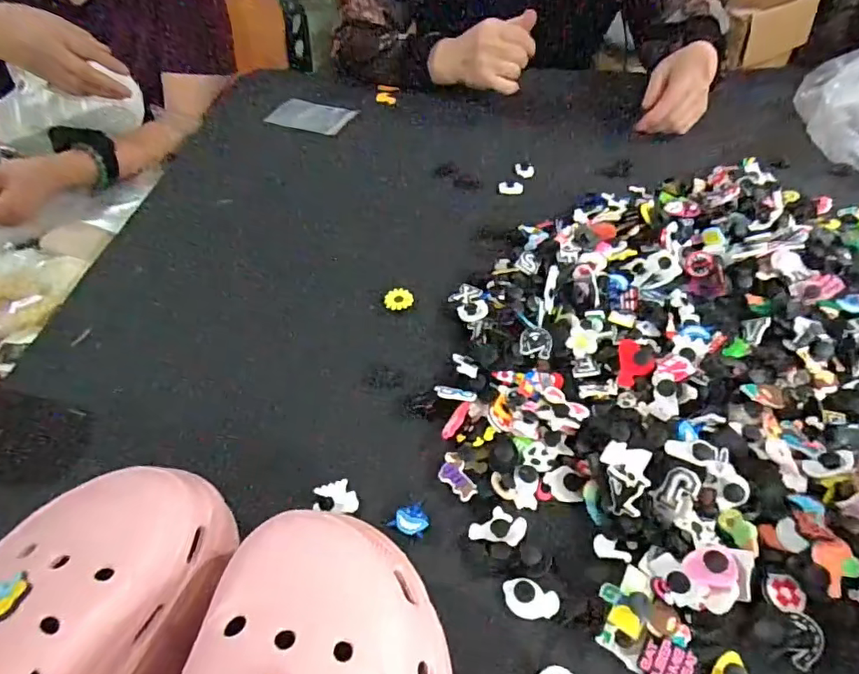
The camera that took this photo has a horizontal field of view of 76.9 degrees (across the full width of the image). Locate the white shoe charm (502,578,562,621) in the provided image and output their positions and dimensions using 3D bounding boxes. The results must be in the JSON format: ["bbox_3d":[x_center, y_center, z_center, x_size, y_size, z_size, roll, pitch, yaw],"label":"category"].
[{"bbox_3d":[0.056,0.147,0.302,0.030,0.011,0.019,15,49,16],"label":"white shoe charm"}]

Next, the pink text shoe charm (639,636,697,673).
[{"bbox_3d":[0.120,0.166,0.272,0.023,0.004,0.025,24,70,18],"label":"pink text shoe charm"}]

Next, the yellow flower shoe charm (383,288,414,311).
[{"bbox_3d":[-0.027,-0.034,0.475,0.024,0.012,0.019,-6,47,-3],"label":"yellow flower shoe charm"}]

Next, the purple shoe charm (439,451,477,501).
[{"bbox_3d":[0.017,0.090,0.351,0.019,0.004,0.033,-17,48,-14],"label":"purple shoe charm"}]

